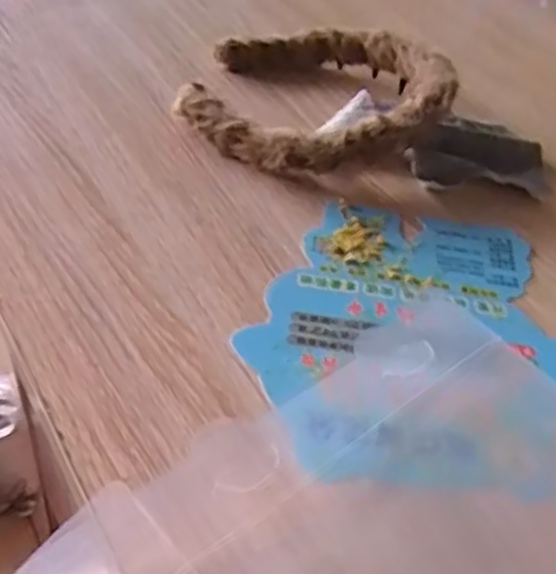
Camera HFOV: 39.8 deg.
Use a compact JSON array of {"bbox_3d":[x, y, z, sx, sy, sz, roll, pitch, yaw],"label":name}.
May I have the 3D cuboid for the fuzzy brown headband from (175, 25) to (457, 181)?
[{"bbox_3d":[0.027,-0.122,0.474,0.157,0.045,0.152,18,44,11],"label":"fuzzy brown headband"}]

